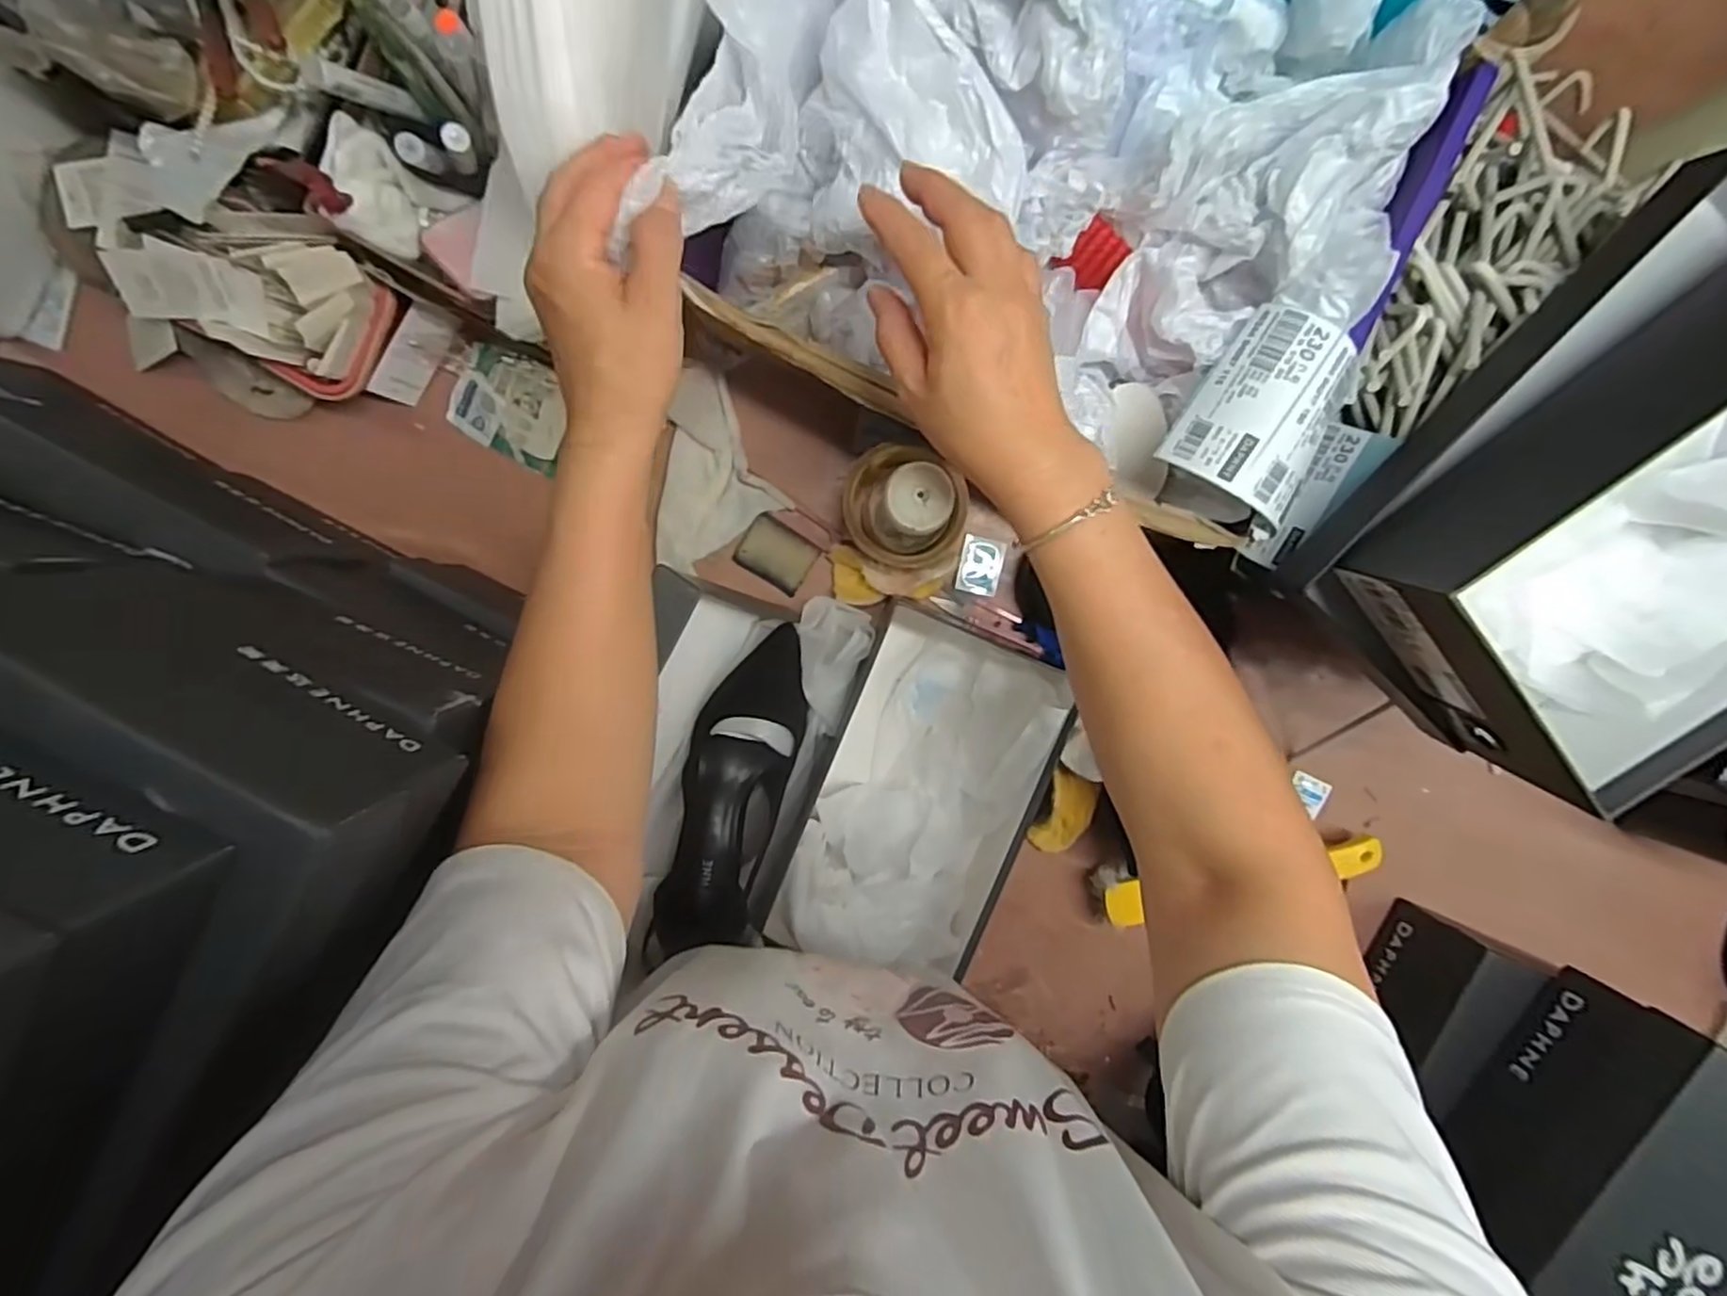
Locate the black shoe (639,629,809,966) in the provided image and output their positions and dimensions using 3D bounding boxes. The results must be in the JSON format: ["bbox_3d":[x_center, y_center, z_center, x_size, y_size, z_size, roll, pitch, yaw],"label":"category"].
[{"bbox_3d":[-0.100,0.107,0.552,0.084,0.072,0.250,11,97,-2],"label":"black shoe"}]

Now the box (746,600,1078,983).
[{"bbox_3d":[0.039,0.117,0.568,0.163,0.083,0.270,25,97,-4],"label":"box"}]

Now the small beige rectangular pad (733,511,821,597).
[{"bbox_3d":[-0.069,-0.075,0.584,0.059,0.004,0.046,32,96,-5],"label":"small beige rectangular pad"}]

